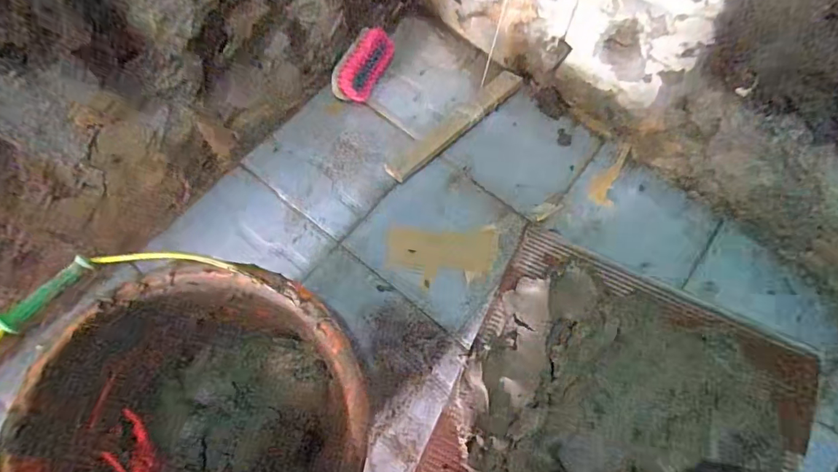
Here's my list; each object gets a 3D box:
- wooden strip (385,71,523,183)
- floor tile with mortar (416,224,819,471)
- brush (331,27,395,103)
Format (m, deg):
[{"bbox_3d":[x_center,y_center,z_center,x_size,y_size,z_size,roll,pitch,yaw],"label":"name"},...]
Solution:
[{"bbox_3d":[0.056,-0.168,0.692,0.253,0.015,0.042,-41,70,-13],"label":"wooden strip"},{"bbox_3d":[0.242,0.219,0.534,0.389,0.061,0.392,25,69,8],"label":"floor tile with mortar"},{"bbox_3d":[-0.092,-0.264,0.715,0.071,0.057,0.123,23,69,7],"label":"brush"}]

